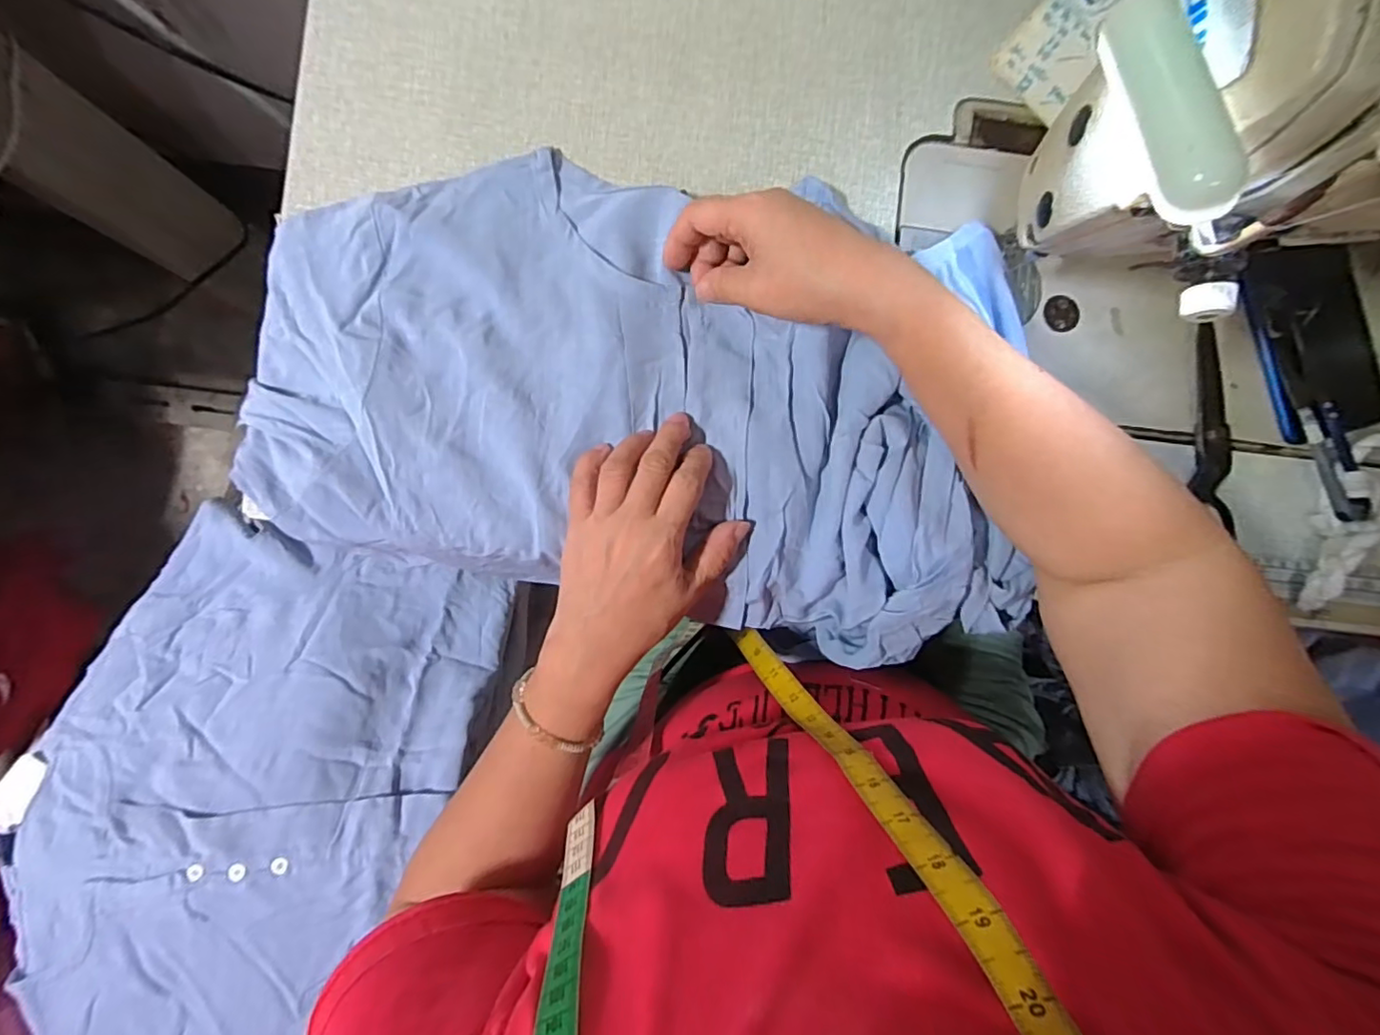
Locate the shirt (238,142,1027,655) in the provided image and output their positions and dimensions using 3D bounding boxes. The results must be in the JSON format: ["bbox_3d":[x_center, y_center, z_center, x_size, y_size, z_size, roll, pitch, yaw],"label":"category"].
[{"bbox_3d":[-0.017,-0.076,0.366,0.472,0.042,0.265,16,87,-2],"label":"shirt"}]

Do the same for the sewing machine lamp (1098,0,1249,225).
[{"bbox_3d":[0.156,-0.140,0.194,0.018,0.023,0.089,-10,88,-3],"label":"sewing machine lamp"}]

